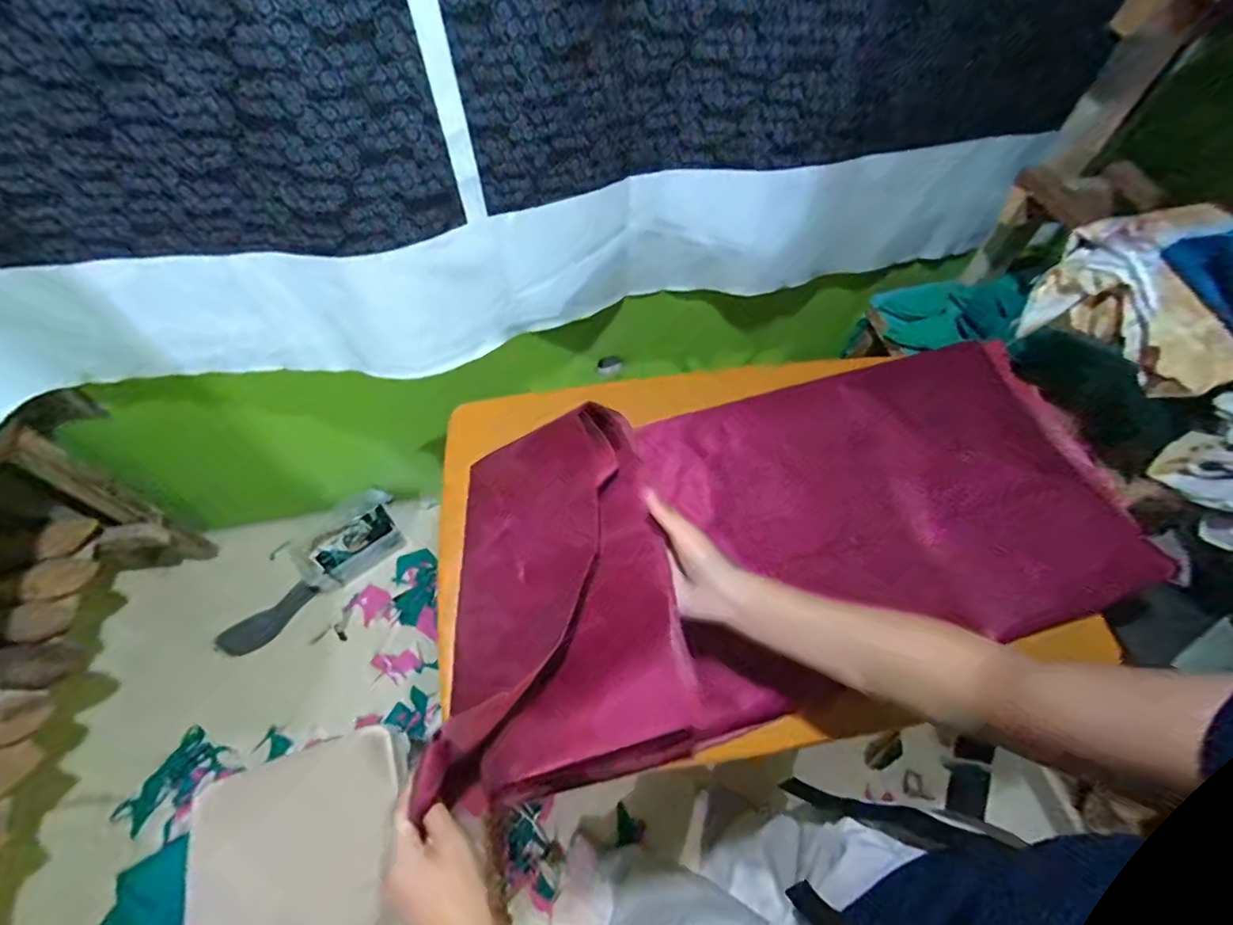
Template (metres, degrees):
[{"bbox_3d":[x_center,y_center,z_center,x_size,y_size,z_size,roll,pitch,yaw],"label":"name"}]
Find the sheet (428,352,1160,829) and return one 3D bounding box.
[{"bbox_3d":[0.227,0.070,0.607,0.794,0.148,0.362,-12,60,-20],"label":"sheet"}]

